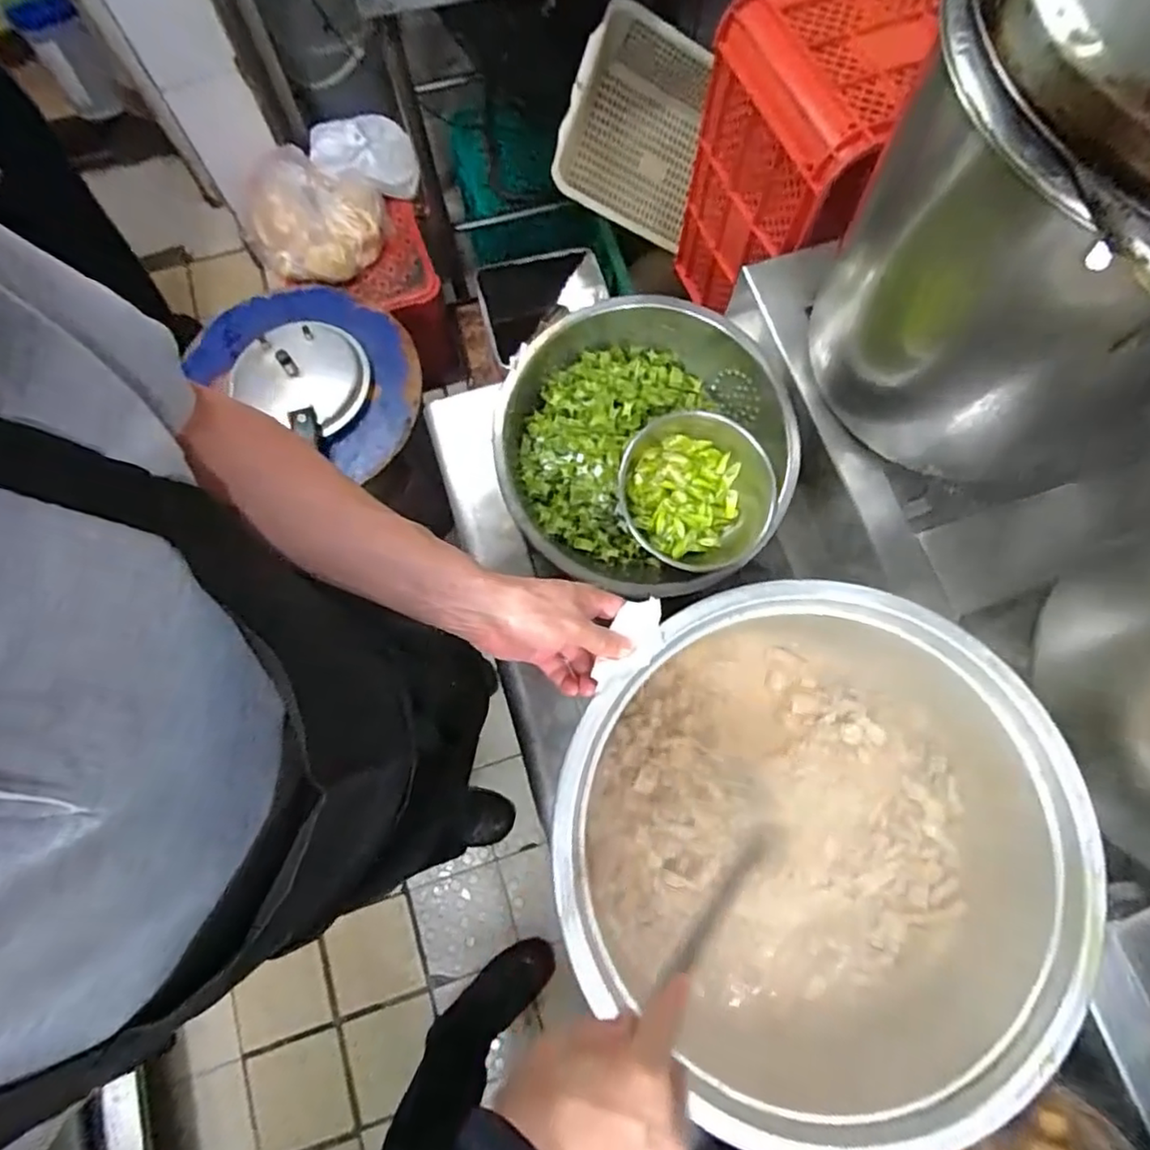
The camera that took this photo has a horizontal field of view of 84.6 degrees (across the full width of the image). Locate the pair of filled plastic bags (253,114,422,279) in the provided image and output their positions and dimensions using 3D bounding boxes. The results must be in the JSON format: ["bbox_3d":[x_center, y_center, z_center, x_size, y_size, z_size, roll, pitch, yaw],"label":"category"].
[{"bbox_3d":[-0.531,-0.863,1.407,0.273,0.110,0.432,17,75,4],"label":"pair of filled plastic bags"}]

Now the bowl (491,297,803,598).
[{"bbox_3d":[0.080,-0.141,0.728,0.328,0.115,0.298,8,74,1],"label":"bowl"}]

